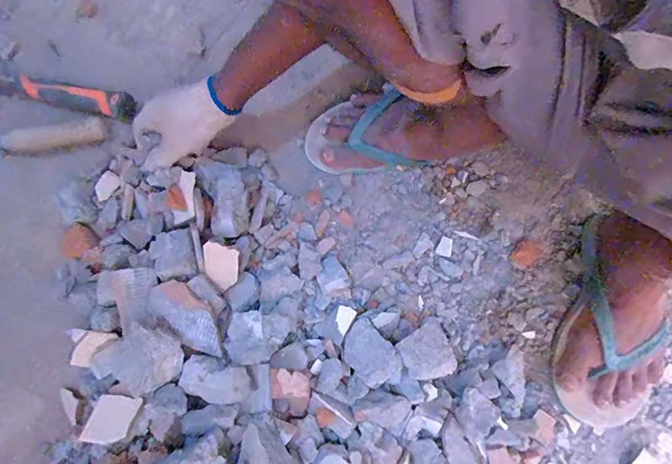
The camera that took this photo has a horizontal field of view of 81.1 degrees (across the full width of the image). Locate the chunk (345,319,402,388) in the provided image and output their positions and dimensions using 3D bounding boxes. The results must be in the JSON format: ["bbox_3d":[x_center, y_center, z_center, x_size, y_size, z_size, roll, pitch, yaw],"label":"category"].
[{"bbox_3d":[0.040,0.140,0.447,0.050,0.024,0.075,-41,76,-11],"label":"chunk"}]

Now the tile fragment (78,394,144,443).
[{"bbox_3d":[-0.235,0.195,0.411,0.048,0.008,0.045,7,59,3],"label":"tile fragment"}]

